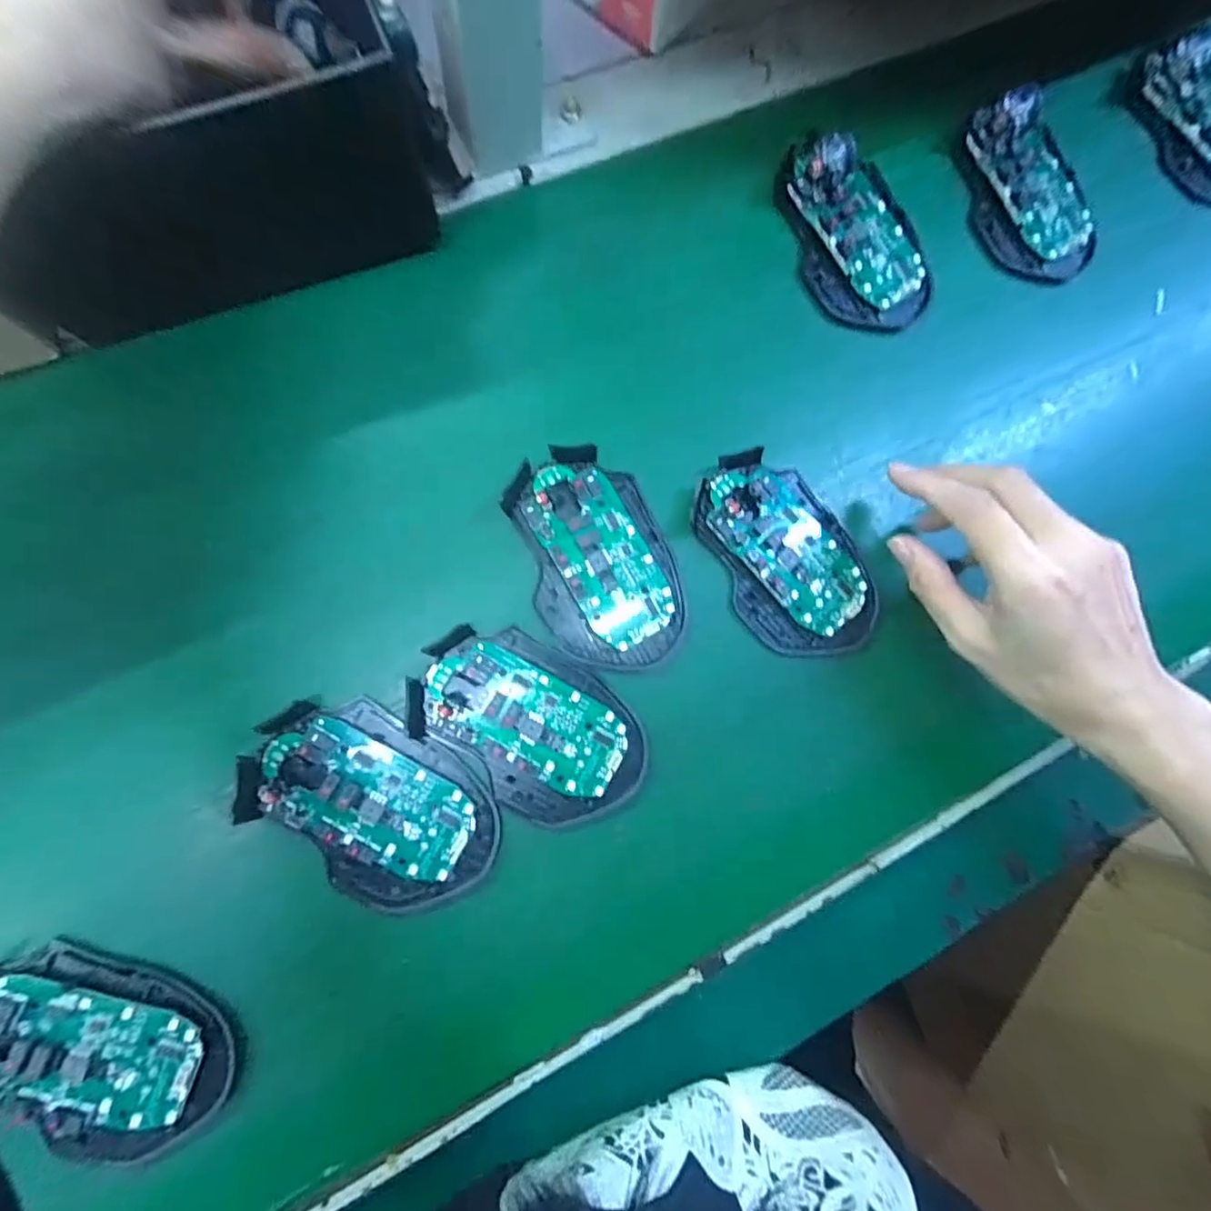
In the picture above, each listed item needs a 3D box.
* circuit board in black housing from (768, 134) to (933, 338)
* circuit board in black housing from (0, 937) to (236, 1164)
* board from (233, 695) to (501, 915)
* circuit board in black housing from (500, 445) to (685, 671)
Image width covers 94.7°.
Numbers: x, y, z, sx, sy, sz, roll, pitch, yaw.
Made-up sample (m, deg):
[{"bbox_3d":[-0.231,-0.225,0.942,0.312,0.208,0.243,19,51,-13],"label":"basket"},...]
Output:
[{"bbox_3d":[0.141,-0.207,0.304,0.066,0.025,0.107,-20,90,-8],"label":"circuit board in black housing"},{"bbox_3d":[-0.216,0.186,0.234,0.109,0.019,0.060,25,85,-5],"label":"circuit board in black housing"},{"bbox_3d":[-0.106,0.091,0.253,0.114,0.011,0.071,35,83,-2],"label":"board"},{"bbox_3d":[-0.002,-0.023,0.283,0.072,0.016,0.111,-18,89,-8],"label":"circuit board in black housing"}]

